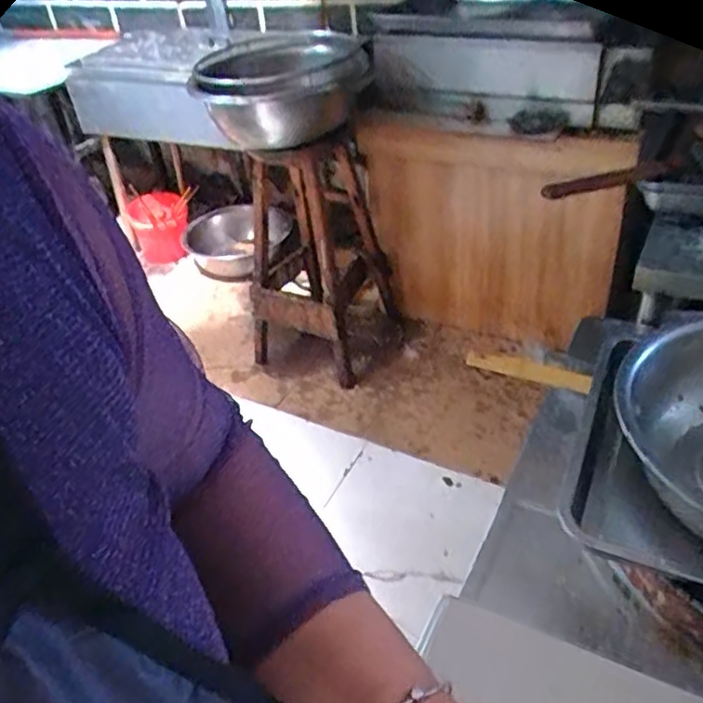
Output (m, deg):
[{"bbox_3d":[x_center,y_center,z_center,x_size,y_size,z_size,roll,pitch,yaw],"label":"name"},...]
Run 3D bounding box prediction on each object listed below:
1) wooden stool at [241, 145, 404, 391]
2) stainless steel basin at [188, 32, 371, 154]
[{"bbox_3d":[-0.086,-0.248,1.922,0.449,0.704,0.364,-4,36,4],"label":"wooden stool"},{"bbox_3d":[-0.182,-0.691,1.691,0.427,0.196,0.427,-10,36,-4],"label":"stainless steel basin"}]

